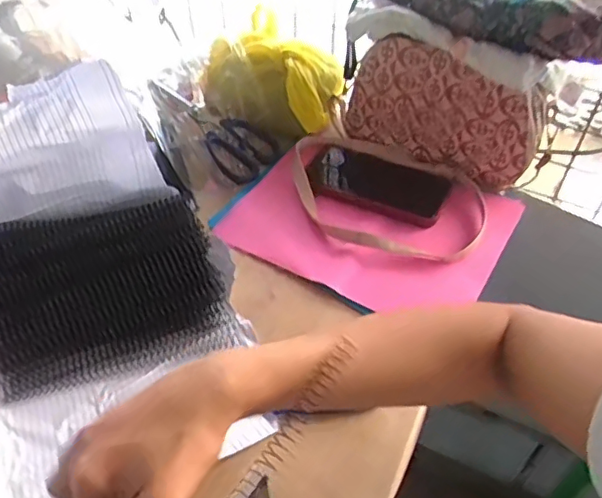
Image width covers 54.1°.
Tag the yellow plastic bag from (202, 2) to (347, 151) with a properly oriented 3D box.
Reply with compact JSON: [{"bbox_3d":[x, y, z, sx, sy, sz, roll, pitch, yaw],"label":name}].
[{"bbox_3d":[-0.024,-0.206,0.723,0.174,0.095,0.115,32,55,25],"label":"yellow plastic bag"}]

